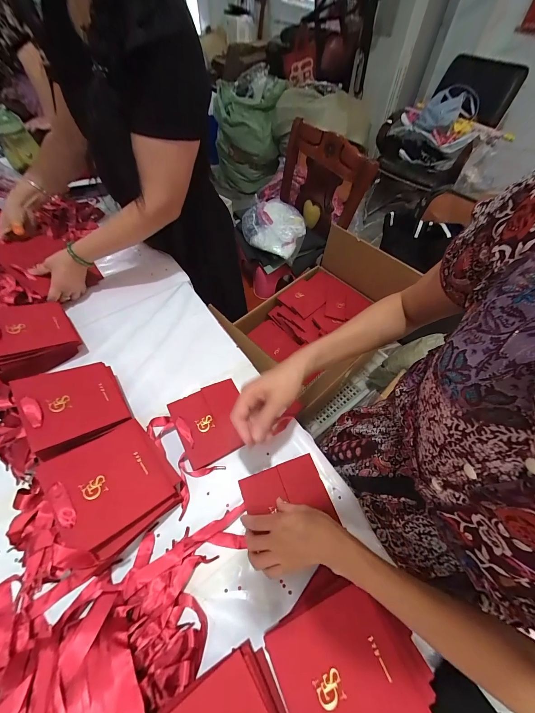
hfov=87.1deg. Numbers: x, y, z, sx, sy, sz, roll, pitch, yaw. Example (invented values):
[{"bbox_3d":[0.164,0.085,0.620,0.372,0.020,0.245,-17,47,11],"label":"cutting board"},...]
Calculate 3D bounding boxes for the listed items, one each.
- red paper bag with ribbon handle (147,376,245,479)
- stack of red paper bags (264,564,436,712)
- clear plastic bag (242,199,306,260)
[{"bbox_3d":[-0.123,0.136,0.533,0.175,0.014,0.153,-23,61,-15],"label":"red paper bag with ribbon handle"},{"bbox_3d":[0.094,0.374,0.354,0.166,0.066,0.154,-21,60,-14],"label":"stack of red paper bags"},{"bbox_3d":[0.028,-0.541,1.179,0.279,0.077,0.269,24,60,14],"label":"clear plastic bag"}]

